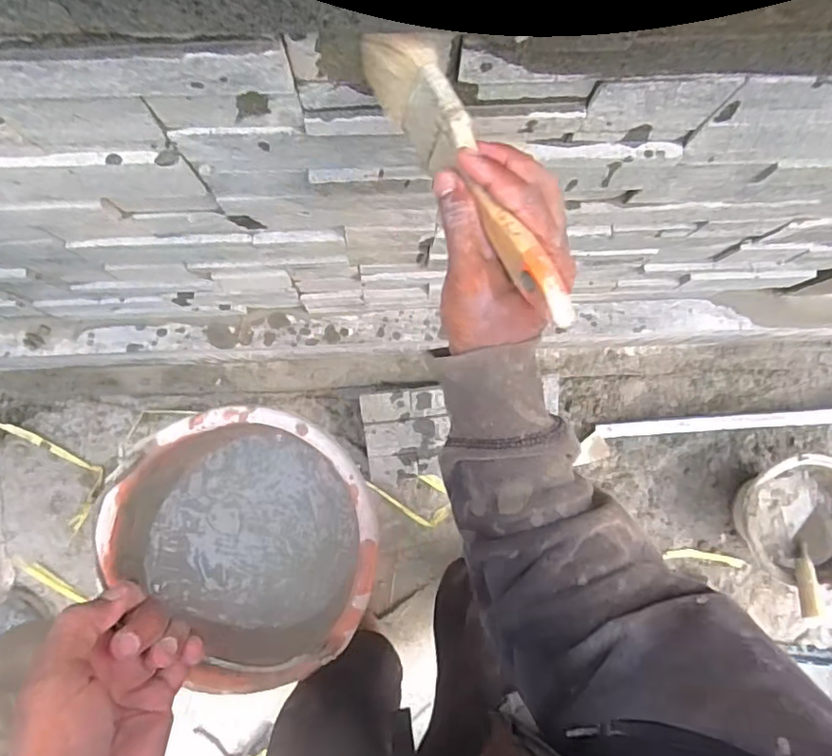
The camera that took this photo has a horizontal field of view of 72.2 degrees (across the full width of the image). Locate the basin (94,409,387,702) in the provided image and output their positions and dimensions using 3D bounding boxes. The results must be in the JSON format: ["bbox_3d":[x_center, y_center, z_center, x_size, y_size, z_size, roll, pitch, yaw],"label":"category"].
[{"bbox_3d":[-0.146,0.141,0.514,0.213,0.092,0.221,0,85,-2],"label":"basin"}]

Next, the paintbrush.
[{"bbox_3d":[0.031,-0.114,0.317,0.027,0.048,0.195,-30,77,-4],"label":"paintbrush"}]

